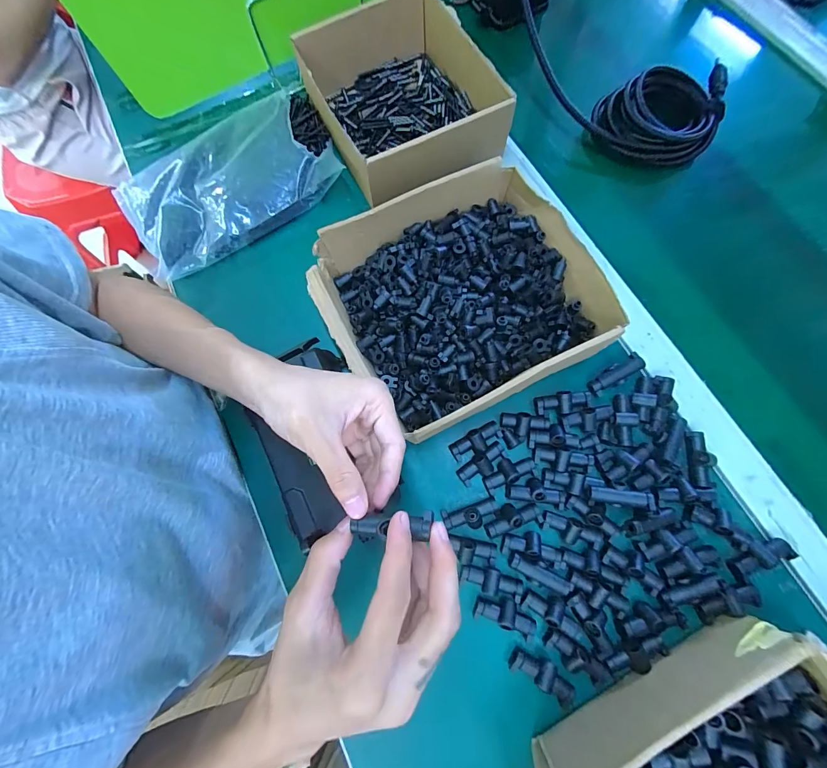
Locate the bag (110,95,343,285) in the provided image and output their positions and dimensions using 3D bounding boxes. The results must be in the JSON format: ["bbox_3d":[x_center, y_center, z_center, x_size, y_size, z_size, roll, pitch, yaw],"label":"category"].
[{"bbox_3d":[-0.219,-0.251,0.422,0.260,0.039,0.168,-31,75,-7],"label":"bag"}]

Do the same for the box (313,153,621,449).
[{"bbox_3d":[0.045,-0.088,0.343,0.244,0.059,0.215,-30,75,-6],"label":"box"}]

